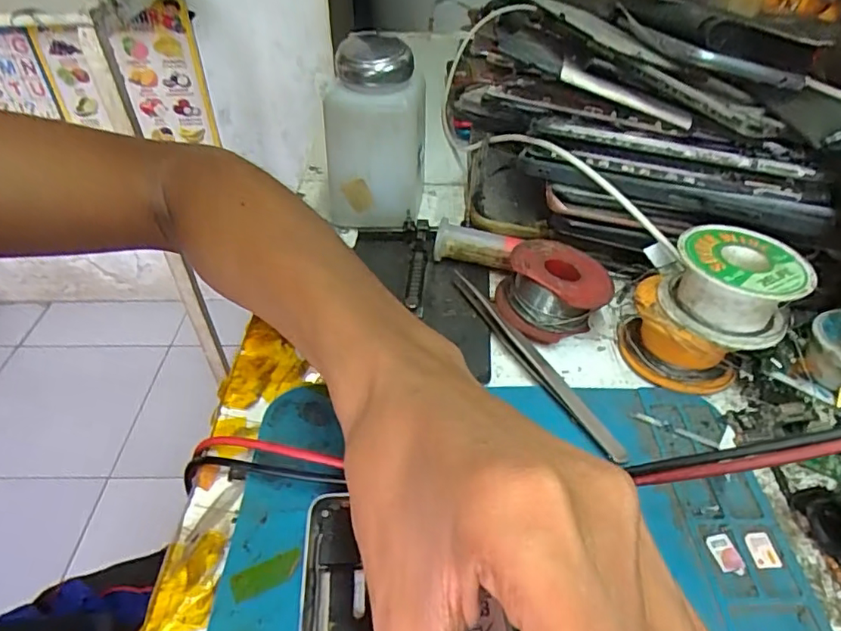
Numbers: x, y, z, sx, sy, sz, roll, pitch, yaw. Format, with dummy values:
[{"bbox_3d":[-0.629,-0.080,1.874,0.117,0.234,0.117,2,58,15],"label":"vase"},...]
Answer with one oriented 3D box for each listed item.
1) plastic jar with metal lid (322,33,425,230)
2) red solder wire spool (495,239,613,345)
[{"bbox_3d":[-0.027,-0.101,0.327,0.057,0.104,0.048,0,42,-1],"label":"plastic jar with metal lid"},{"bbox_3d":[0.066,-0.013,0.283,0.051,0.033,0.044,0,42,-1],"label":"red solder wire spool"}]

